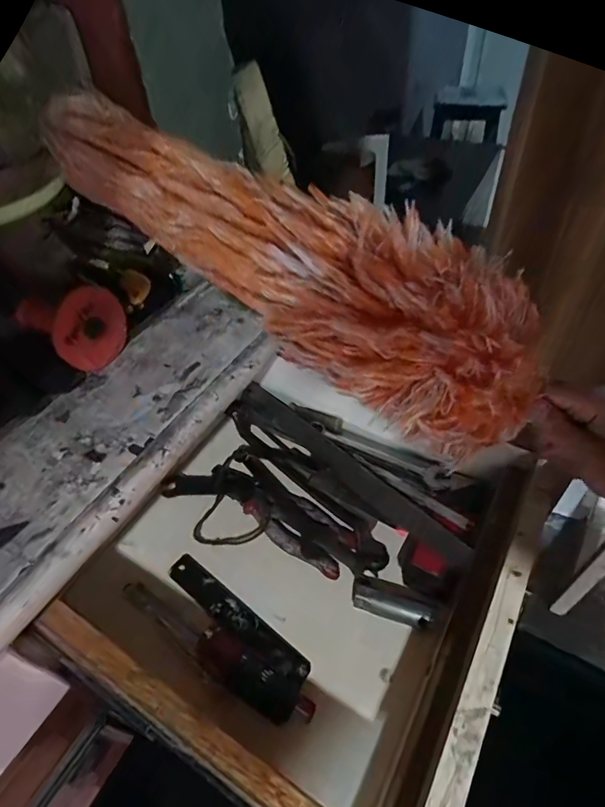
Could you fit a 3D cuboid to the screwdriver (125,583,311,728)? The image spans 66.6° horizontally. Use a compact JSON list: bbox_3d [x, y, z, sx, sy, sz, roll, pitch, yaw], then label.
[{"bbox_3d":[-0.078,0.205,0.386,0.190,0.025,0.034,21,52,22],"label":"screwdriver"}]

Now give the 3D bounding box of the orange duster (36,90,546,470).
[{"bbox_3d":[0.008,-0.085,0.304,0.317,0.110,0.082,31,53,1],"label":"orange duster"}]

